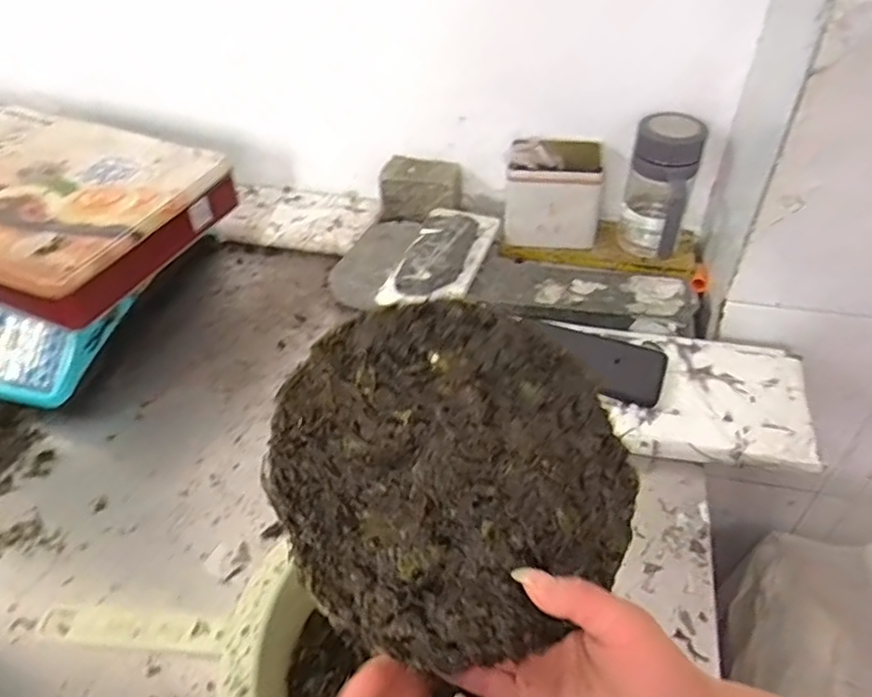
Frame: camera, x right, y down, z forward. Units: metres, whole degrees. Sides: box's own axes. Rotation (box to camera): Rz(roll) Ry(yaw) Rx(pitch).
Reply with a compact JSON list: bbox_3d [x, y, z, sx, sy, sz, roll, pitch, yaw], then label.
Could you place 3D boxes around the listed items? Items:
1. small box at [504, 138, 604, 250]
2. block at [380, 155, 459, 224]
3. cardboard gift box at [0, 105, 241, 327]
[{"bbox_3d":[0.147,-0.200,0.816,0.114,0.101,0.077,5,44,8],"label":"small box"},{"bbox_3d":[-0.020,-0.220,0.891,0.106,0.066,0.058,5,44,8],"label":"block"},{"bbox_3d":[-0.464,-0.170,0.753,0.368,0.070,0.275,15,46,17],"label":"cardboard gift box"}]

